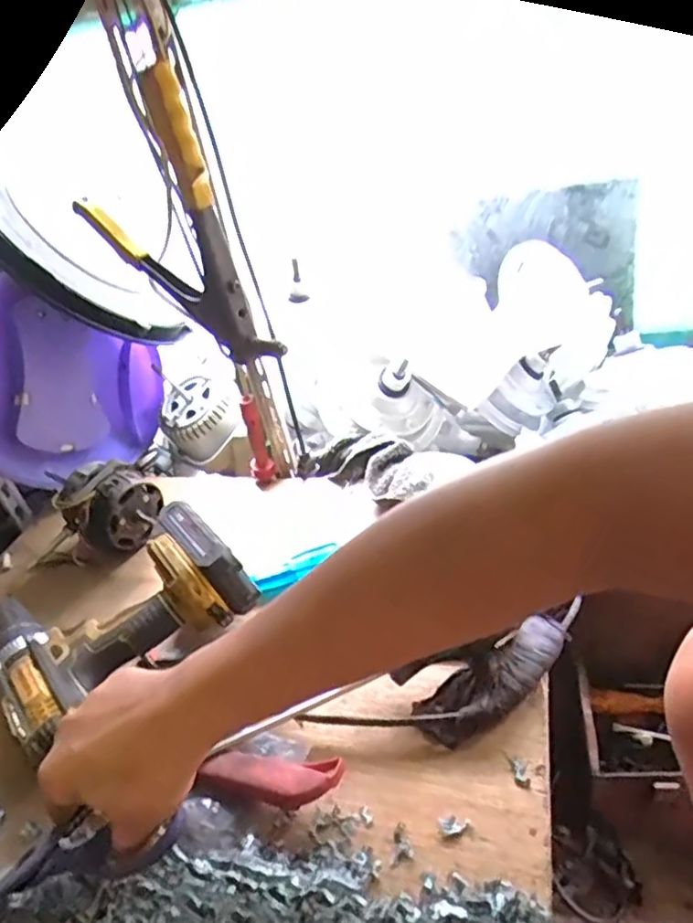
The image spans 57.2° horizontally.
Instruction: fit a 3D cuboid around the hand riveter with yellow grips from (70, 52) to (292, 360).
[{"bbox_3d":[-0.174,-0.223,0.605,0.239,0.236,0.035,21,47,38],"label":"hand riveter with yellow grips"}]

